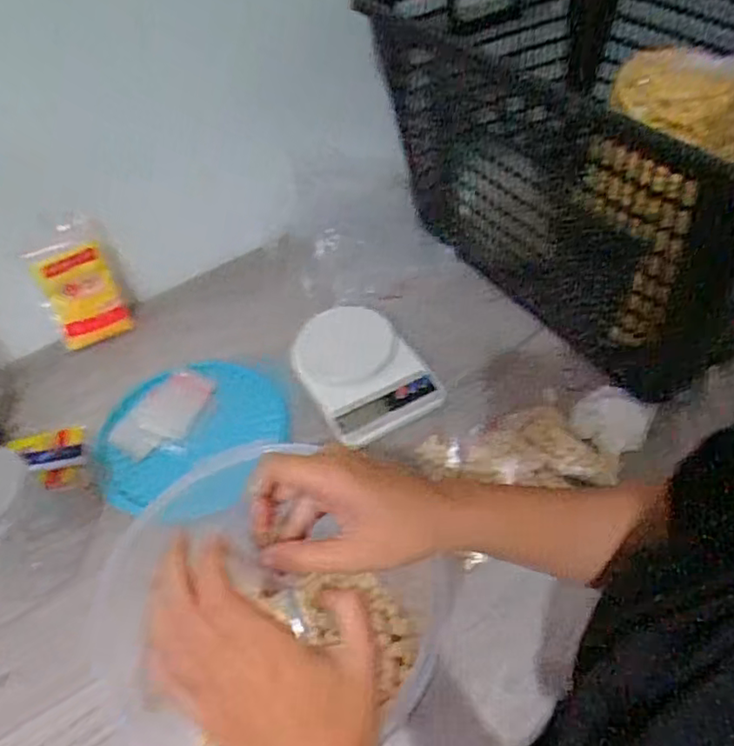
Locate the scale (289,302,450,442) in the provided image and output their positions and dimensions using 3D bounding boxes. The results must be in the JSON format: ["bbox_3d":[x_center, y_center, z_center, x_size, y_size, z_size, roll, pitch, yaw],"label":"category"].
[{"bbox_3d":[-0.006,-0.009,0.685,0.125,0.033,0.162,-27,52,-18],"label":"scale"}]

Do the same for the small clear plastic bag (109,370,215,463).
[{"bbox_3d":[-0.227,0.045,0.681,0.060,0.014,0.116,25,56,25],"label":"small clear plastic bag"}]

